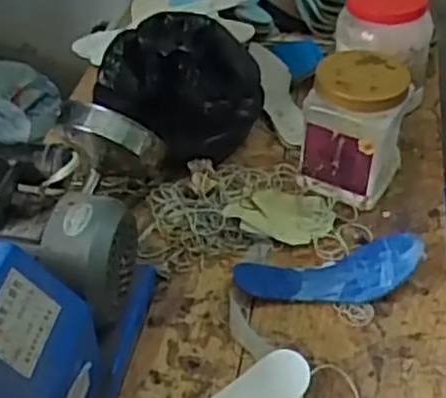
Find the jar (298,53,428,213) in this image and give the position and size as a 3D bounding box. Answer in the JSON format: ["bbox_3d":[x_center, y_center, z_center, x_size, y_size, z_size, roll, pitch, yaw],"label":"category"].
[{"bbox_3d":[0.181,-0.096,0.980,0.124,0.165,0.115,20,46,23],"label":"jar"}]

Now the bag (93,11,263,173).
[{"bbox_3d":[-0.061,-0.161,1.074,0.243,0.123,0.233,-5,42,-4],"label":"bag"}]

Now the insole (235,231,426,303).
[{"bbox_3d":[0.128,0.087,0.882,0.224,0.041,0.084,-8,42,-8],"label":"insole"}]

